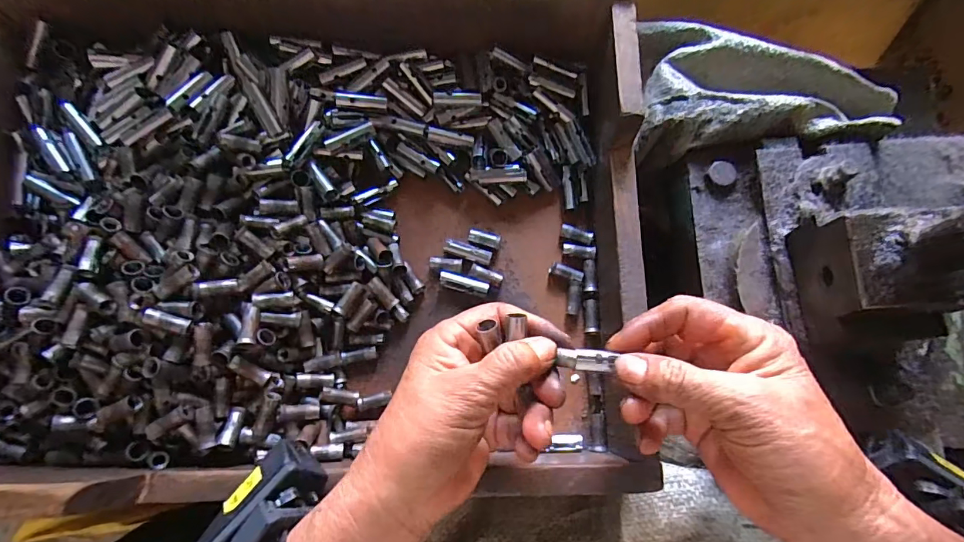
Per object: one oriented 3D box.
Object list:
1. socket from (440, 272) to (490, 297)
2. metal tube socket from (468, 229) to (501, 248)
[{"bbox_3d":[-0.013,0.009,0.342,0.037,0.007,0.010,15,74,6],"label":"socket"},{"bbox_3d":[0.002,-0.024,0.351,0.025,0.009,0.011,14,74,6],"label":"metal tube socket"}]

